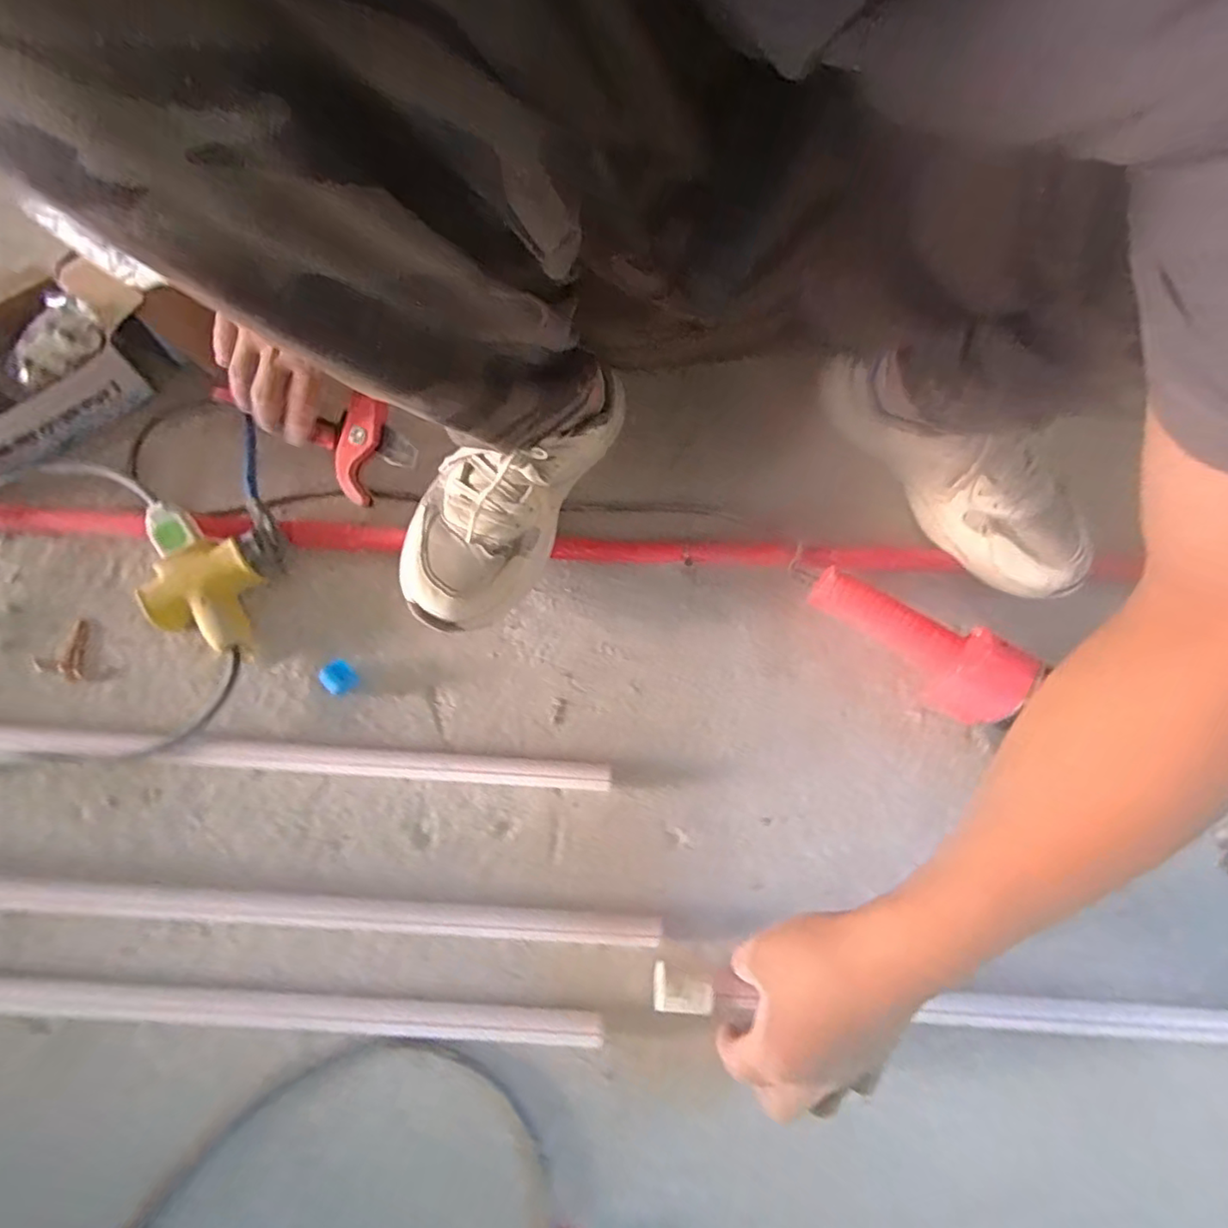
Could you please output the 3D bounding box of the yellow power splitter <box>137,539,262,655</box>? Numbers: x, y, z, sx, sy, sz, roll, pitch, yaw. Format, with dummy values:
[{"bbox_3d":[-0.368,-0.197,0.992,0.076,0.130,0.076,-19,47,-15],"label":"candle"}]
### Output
[{"bbox_3d":[-0.334,-0.015,0.499,0.080,0.040,0.093,4,70,0],"label":"yellow power splitter"}]

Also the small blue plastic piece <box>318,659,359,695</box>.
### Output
[{"bbox_3d":[-0.221,0.051,0.486,0.020,0.022,0.024,42,74,12],"label":"small blue plastic piece"}]

